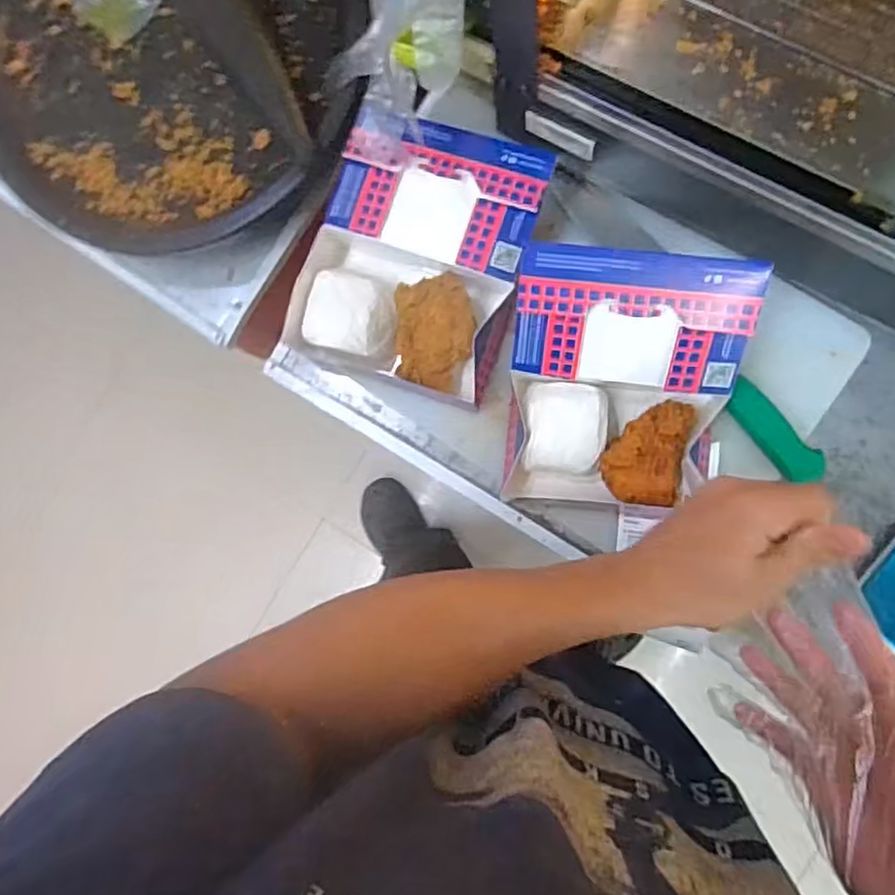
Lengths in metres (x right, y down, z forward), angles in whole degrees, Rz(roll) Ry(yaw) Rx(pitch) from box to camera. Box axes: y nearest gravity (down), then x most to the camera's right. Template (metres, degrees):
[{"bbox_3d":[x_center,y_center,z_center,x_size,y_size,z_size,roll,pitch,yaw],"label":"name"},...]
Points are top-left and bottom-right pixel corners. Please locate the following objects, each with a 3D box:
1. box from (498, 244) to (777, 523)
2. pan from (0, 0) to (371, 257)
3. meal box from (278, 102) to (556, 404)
[{"bbox_3d":[0.137,-0.046,0.546,0.172,0.112,0.187,7,88,8],"label":"box"},{"bbox_3d":[-0.249,-0.365,0.610,0.354,0.059,0.361,0,87,8],"label":"pan"},{"bbox_3d":[-0.026,-0.163,0.592,0.179,0.072,0.208,19,90,8],"label":"meal box"}]

